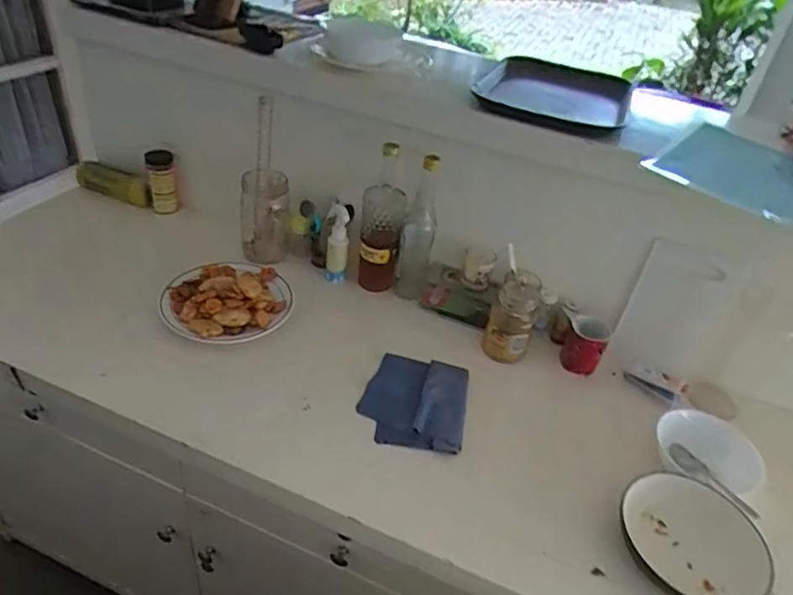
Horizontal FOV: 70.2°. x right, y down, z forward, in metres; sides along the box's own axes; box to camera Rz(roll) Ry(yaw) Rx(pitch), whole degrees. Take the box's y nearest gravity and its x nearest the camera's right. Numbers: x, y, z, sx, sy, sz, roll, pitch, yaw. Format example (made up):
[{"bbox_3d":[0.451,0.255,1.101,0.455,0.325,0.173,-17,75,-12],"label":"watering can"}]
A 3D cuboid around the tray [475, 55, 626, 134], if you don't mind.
[{"bbox_3d":[0.289,-0.373,1.018,0.245,0.027,0.333,18,38,14],"label":"tray"}]

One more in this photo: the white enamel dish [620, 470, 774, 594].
[{"bbox_3d":[0.367,0.297,0.700,0.157,0.048,0.144,17,38,12],"label":"white enamel dish"}]

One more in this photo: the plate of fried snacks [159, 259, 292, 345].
[{"bbox_3d":[-0.284,-0.016,0.968,0.196,0.067,0.211,3,37,-6],"label":"plate of fried snacks"}]

